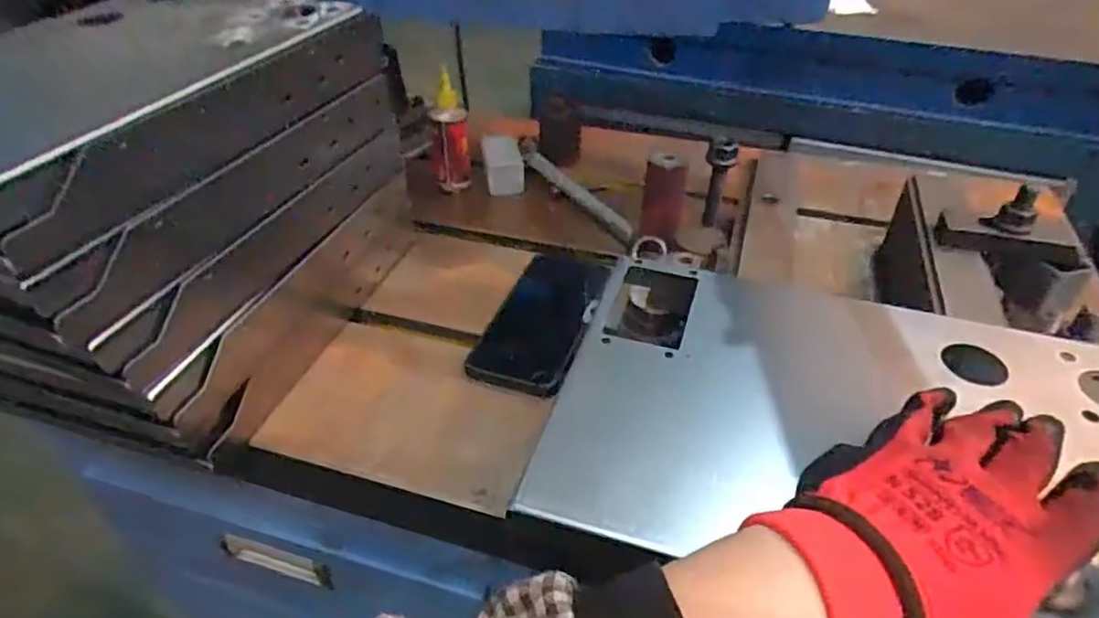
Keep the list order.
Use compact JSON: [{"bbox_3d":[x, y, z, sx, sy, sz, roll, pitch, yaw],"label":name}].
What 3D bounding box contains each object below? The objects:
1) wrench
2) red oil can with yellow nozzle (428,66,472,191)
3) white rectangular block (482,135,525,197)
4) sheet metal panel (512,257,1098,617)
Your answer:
[{"bbox_3d":[0.035,-0.125,0.716,0.029,0.033,0.293,-20,44,-23],"label":"wrench"},{"bbox_3d":[-0.111,-0.197,0.734,0.037,0.129,0.031,-2,40,-3],"label":"red oil can with yellow nozzle"},{"bbox_3d":[-0.055,-0.172,0.767,0.044,0.041,0.077,-6,40,-8],"label":"white rectangular block"},{"bbox_3d":[0.157,0.056,0.320,0.295,0.011,0.198,11,41,15],"label":"sheet metal panel"}]

